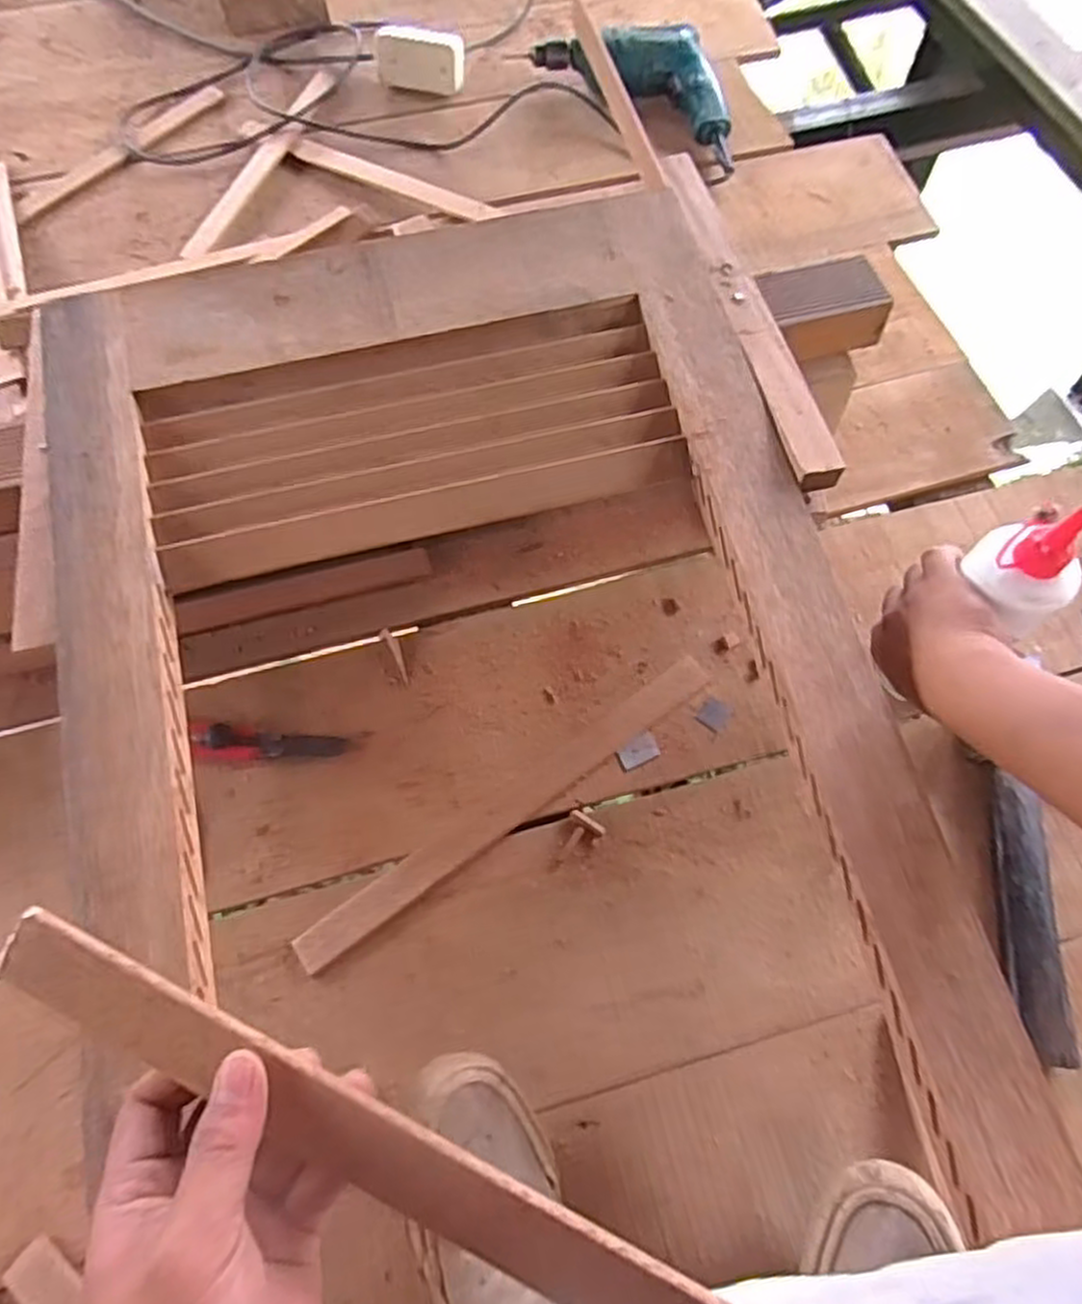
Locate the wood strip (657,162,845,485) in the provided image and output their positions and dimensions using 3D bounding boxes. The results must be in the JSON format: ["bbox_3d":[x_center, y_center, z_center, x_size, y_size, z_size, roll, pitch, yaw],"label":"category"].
[{"bbox_3d":[0.157,-0.274,0.593,0.035,0.014,0.346,-12,67,-5],"label":"wood strip"}]

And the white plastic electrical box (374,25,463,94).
[{"bbox_3d":[-0.154,-0.753,0.968,0.114,0.058,0.049,10,67,3],"label":"white plastic electrical box"}]

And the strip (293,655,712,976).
[{"bbox_3d":[-0.020,0.122,0.614,0.388,0.007,0.037,-34,71,-14],"label":"strip"}]

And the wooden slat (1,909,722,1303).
[{"bbox_3d":[-0.030,0.197,0.276,0.385,0.005,0.028,26,88,6],"label":"wooden slat"}]

